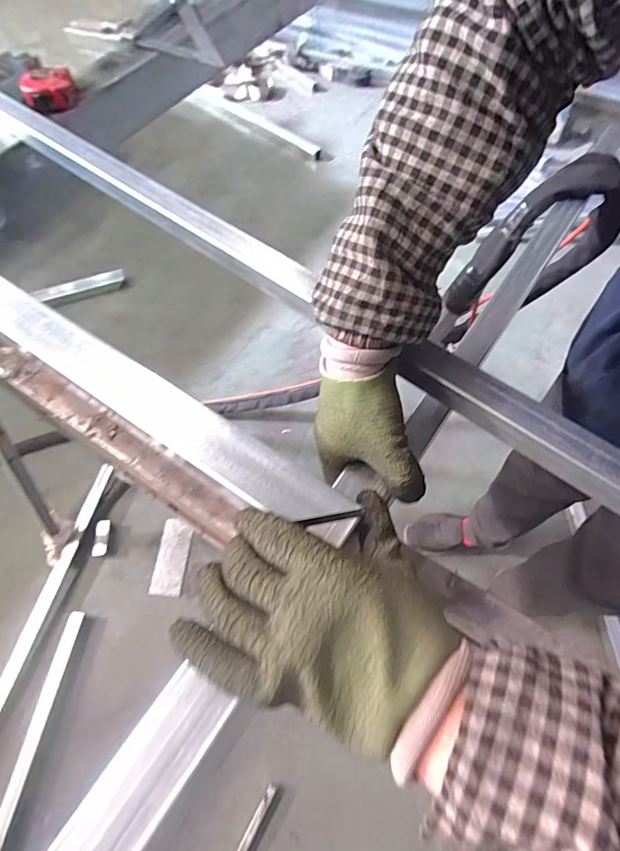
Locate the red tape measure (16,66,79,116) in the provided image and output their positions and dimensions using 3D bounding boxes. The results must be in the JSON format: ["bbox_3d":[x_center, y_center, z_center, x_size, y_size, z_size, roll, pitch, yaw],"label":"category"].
[{"bbox_3d":[-0.381,-0.489,0.645,0.071,0.043,0.064,-31,64,-13],"label":"red tape measure"}]

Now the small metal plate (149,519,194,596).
[{"bbox_3d":[-0.366,0.349,1.180,0.077,0.005,0.191,6,67,1],"label":"small metal plate"}]

